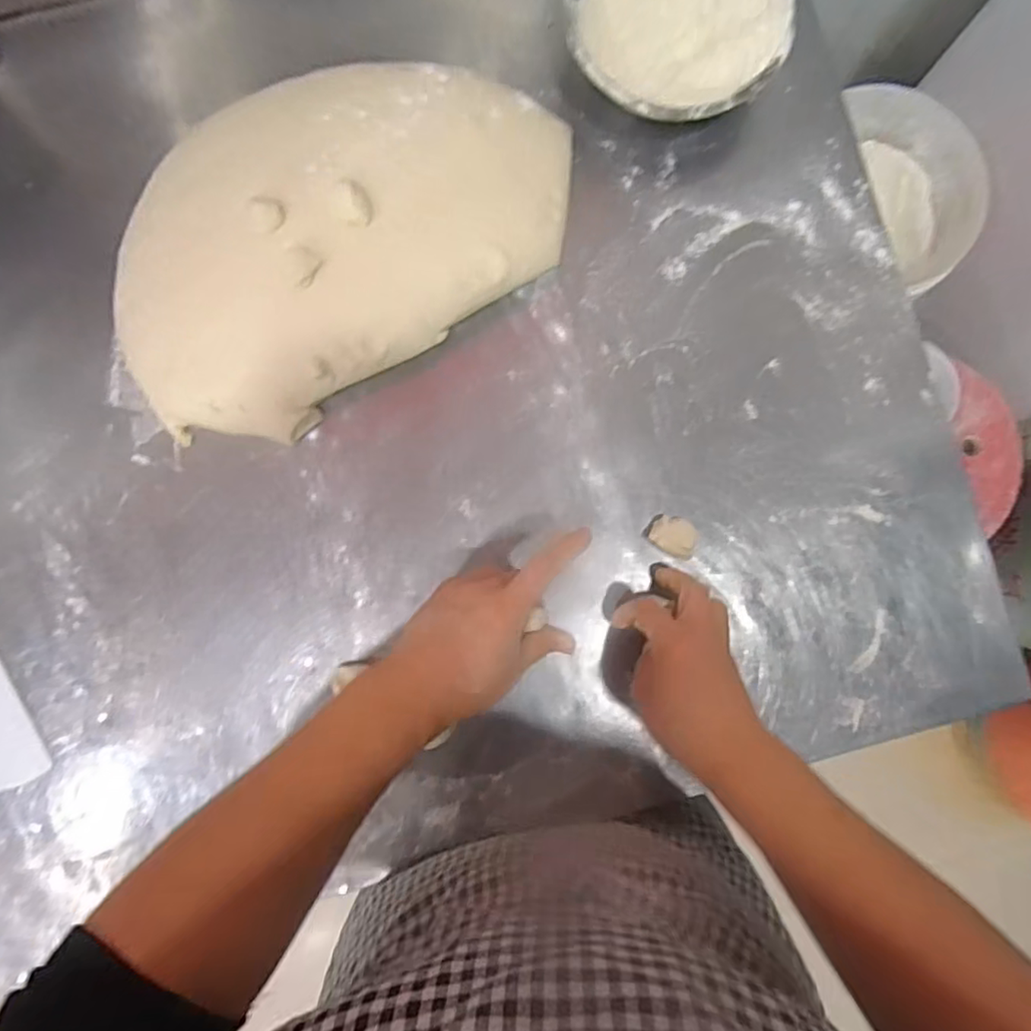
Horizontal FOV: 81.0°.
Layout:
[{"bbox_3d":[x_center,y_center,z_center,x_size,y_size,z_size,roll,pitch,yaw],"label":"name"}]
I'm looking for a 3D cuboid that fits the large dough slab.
[{"bbox_3d":[-0.146,-0.230,0.480,0.389,0.060,0.241,-33,87,-2],"label":"large dough slab"}]

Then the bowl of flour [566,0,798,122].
[{"bbox_3d":[0.129,-0.397,0.491,0.170,0.068,0.165,0,87,0],"label":"bowl of flour"}]

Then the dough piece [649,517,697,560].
[{"bbox_3d":[0.125,0.016,0.482,0.036,0.016,0.030,22,87,1],"label":"dough piece"}]

